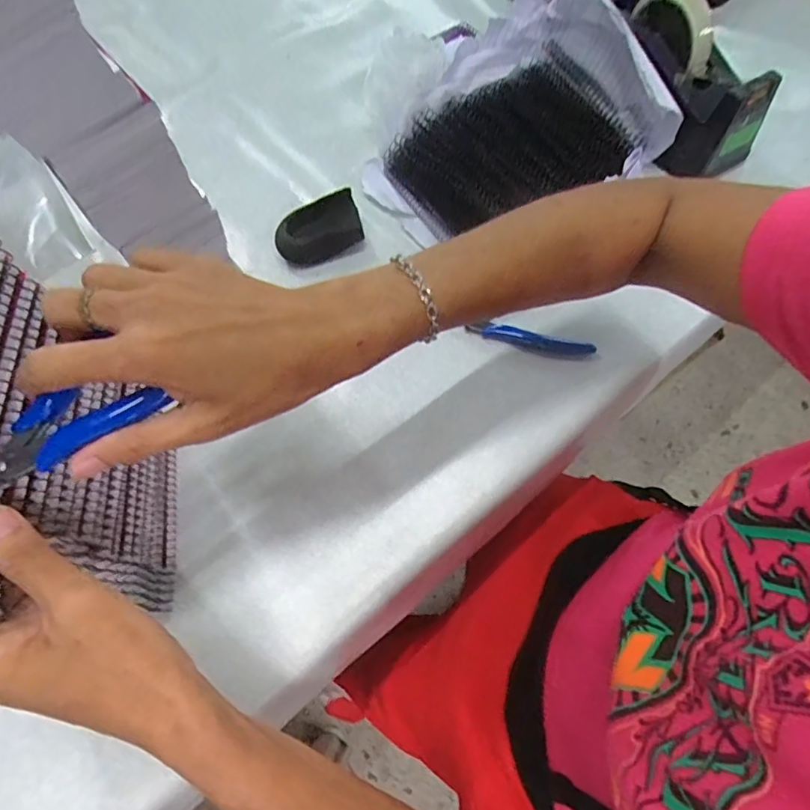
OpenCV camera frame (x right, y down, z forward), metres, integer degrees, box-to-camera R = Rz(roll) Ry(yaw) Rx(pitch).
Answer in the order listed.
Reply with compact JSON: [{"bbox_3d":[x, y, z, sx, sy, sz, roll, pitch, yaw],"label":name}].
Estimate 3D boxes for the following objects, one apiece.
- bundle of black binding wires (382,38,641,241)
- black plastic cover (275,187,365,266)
[{"bbox_3d":[0.113,-0.269,0.540,0.237,0.037,0.170,-32,66,-12],"label":"bundle of black binding wires"},{"bbox_3d":[-0.088,-0.180,0.522,0.087,0.029,0.061,-19,64,-6],"label":"black plastic cover"}]

